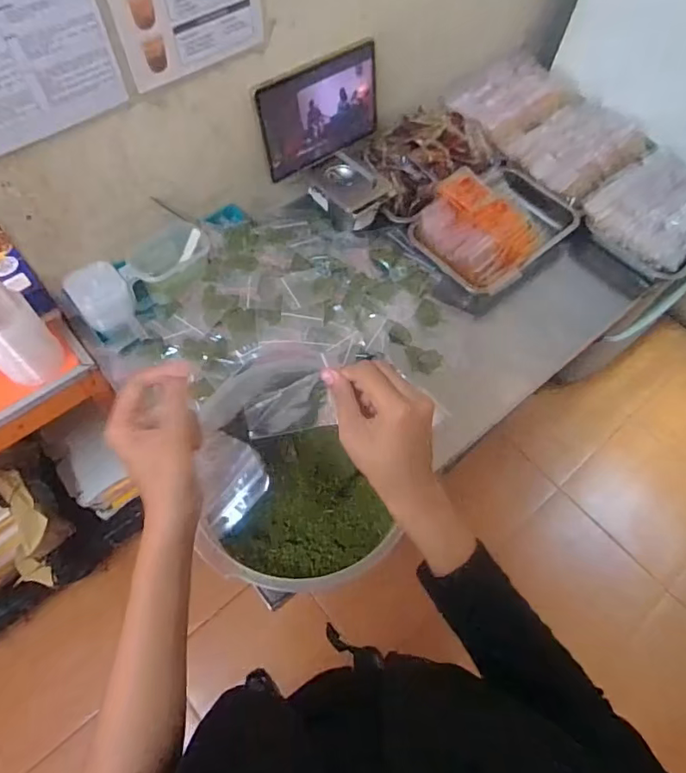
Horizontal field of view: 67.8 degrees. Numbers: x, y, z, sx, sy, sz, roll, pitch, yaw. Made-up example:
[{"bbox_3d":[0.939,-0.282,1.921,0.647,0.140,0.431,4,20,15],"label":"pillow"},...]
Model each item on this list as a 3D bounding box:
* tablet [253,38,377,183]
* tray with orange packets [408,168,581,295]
[{"bbox_3d":[-0.035,-0.490,0.910,0.248,0.170,0.009,-34,59,-18],"label":"tablet"},{"bbox_3d":[0.297,-0.325,0.981,0.221,0.089,0.299,42,68,18],"label":"tray with orange packets"}]

